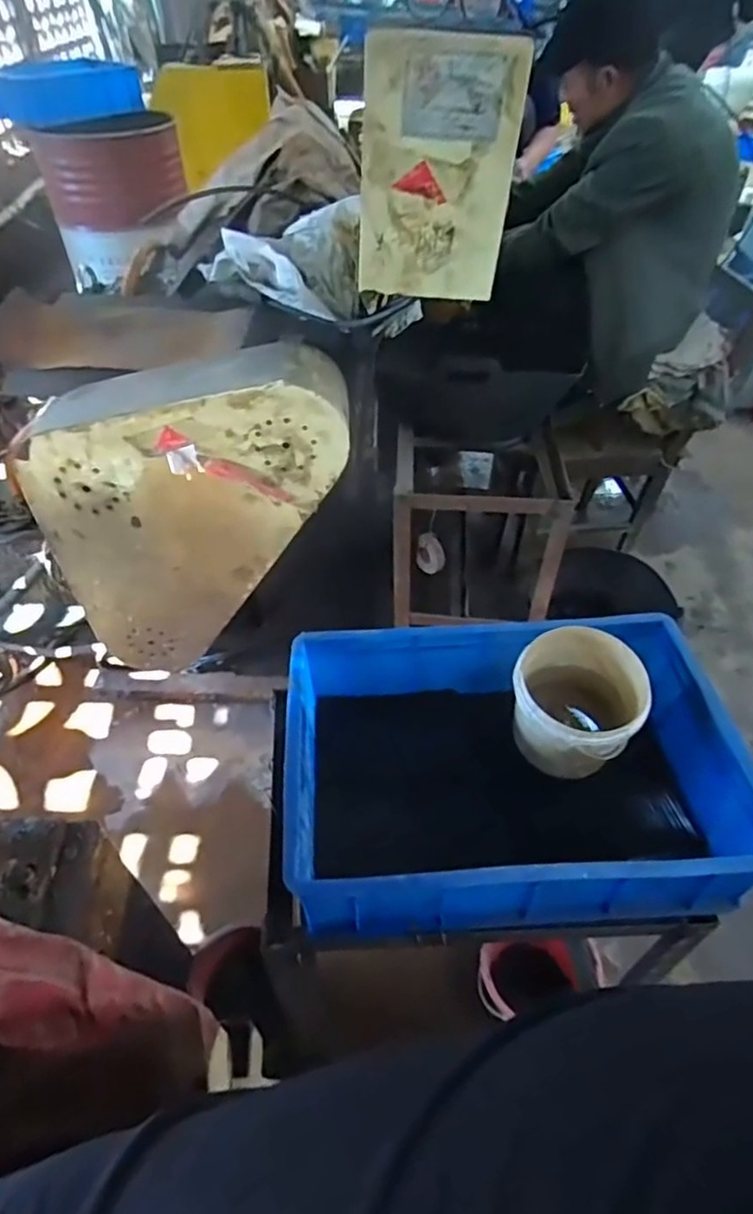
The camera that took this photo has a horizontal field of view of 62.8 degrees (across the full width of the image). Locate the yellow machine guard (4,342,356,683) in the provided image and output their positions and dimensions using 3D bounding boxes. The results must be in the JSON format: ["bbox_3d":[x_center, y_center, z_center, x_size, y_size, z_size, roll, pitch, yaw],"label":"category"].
[{"bbox_3d":[-0.352,-0.151,1.237,0.570,0.673,0.120,-3,46,-5],"label":"yellow machine guard"}]

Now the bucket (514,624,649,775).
[{"bbox_3d":[0.251,0.130,0.794,0.153,0.143,0.149,1,46,-1],"label":"bucket"}]

